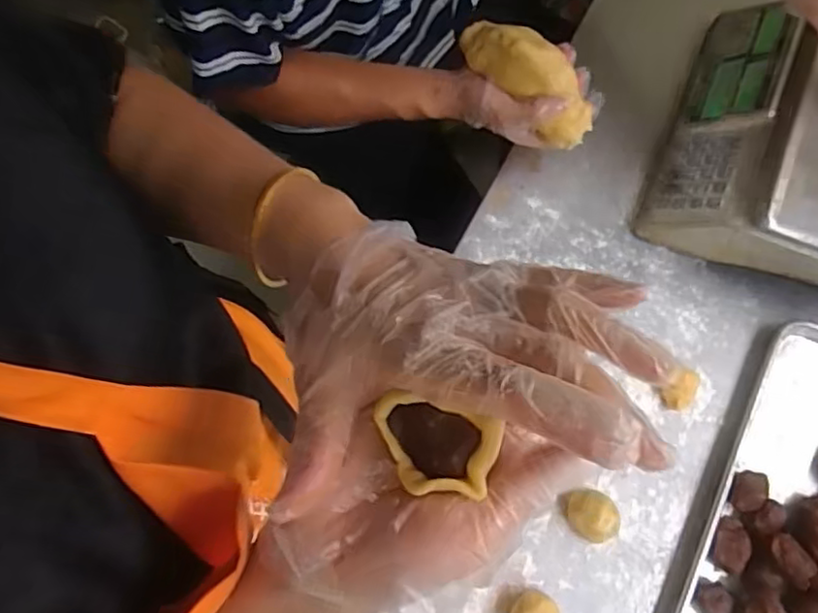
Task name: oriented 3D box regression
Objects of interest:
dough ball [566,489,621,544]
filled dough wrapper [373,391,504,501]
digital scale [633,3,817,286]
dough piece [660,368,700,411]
[{"bbox_3d":[0.196,0.223,0.692,0.052,0.041,0.051,0,73,1],"label":"dough ball"},{"bbox_3d":[0.010,0.060,0.279,0.050,0.021,0.034,10,74,4],"label":"filled dough wrapper"},{"bbox_3d":[0.478,-0.185,0.739,0.317,0.152,0.315,22,75,7],"label":"digital scale"},{"bbox_3d":[0.309,0.093,0.733,0.051,0.025,0.032,-44,77,-11],"label":"dough piece"}]

